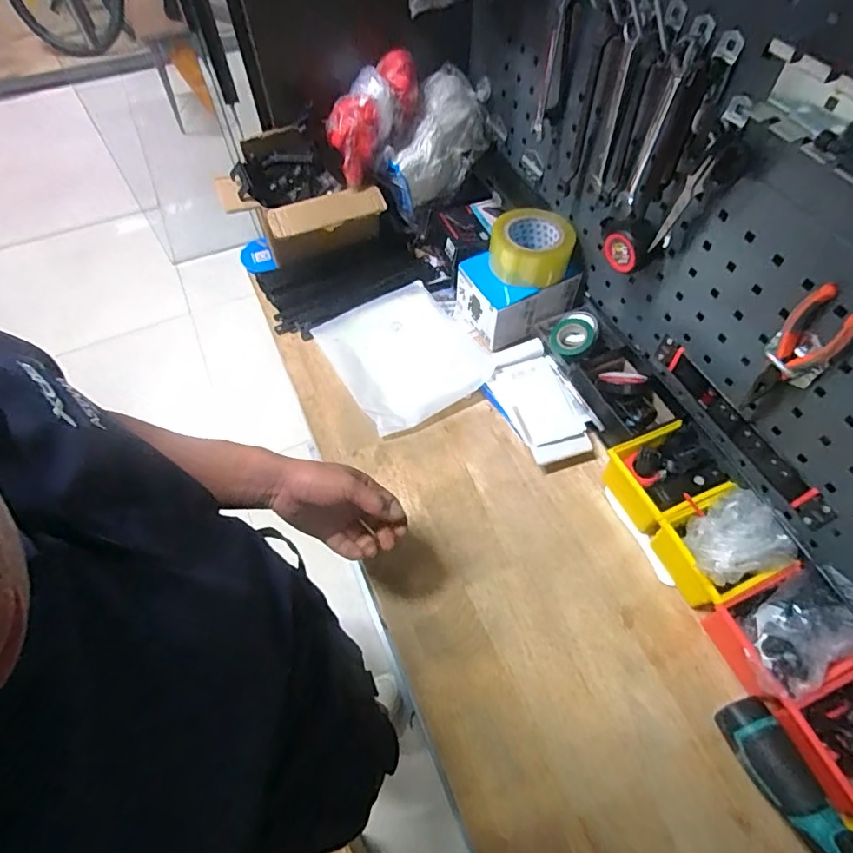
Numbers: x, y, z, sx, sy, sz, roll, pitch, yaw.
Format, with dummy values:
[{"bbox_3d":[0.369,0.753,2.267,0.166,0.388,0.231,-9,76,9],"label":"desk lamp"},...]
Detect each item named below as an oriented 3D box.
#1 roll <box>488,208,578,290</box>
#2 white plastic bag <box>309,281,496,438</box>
[{"bbox_3d":[0.156,-0.271,0.781,0.115,0.066,0.113,-1,58,1],"label":"roll"},{"bbox_3d":[-0.038,-0.122,0.817,0.212,0.027,0.251,-30,63,-15],"label":"white plastic bag"}]

